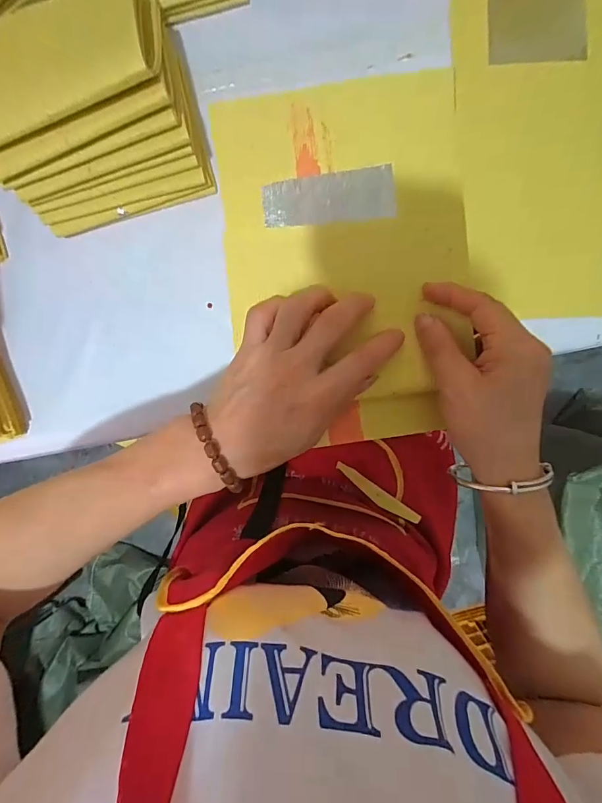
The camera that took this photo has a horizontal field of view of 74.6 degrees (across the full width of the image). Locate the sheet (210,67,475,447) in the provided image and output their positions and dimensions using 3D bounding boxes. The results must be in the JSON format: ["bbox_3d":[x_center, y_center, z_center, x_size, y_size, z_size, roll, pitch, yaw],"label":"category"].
[{"bbox_3d":[0.029,-0.087,0.258,0.151,0.016,0.224,-5,94,2],"label":"sheet"}]

